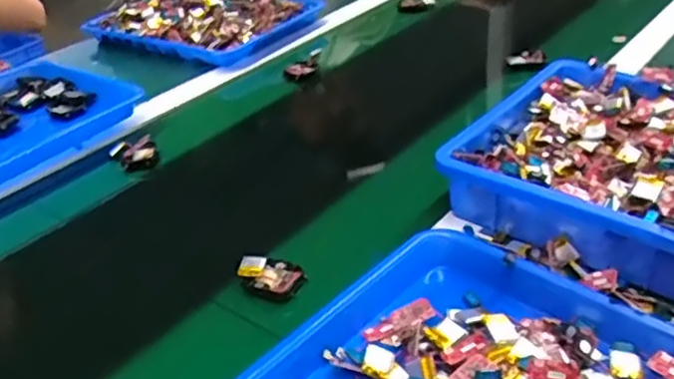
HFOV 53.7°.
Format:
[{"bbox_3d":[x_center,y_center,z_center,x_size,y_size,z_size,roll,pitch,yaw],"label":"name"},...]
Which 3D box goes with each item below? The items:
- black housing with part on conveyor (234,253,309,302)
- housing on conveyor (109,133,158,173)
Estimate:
[{"bbox_3d":[-0.054,0.069,0.543,0.052,0.018,0.038,12,37,23],"label":"black housing with part on conveyor"},{"bbox_3d":[-0.223,-0.040,0.732,0.048,0.020,0.057,-17,36,-17],"label":"housing on conveyor"}]

